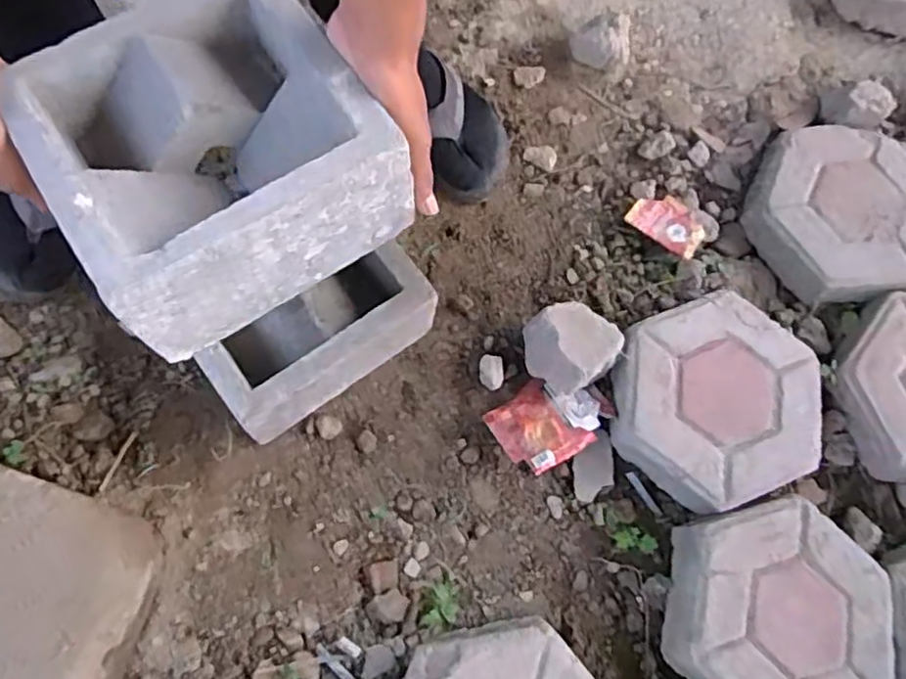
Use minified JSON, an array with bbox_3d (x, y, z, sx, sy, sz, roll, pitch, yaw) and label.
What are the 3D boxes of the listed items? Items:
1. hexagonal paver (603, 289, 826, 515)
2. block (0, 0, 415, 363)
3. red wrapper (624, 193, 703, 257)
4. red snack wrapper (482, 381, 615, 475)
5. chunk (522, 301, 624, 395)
[{"bbox_3d":[0.266,0.061,0.665,0.210,0.051,0.196,-22,74,-9],"label":"hexagonal paver"},{"bbox_3d":[-0.162,-0.127,0.445,0.193,0.089,0.193,-32,76,-12],"label":"block"},{"bbox_3d":[0.244,-0.135,0.743,0.084,0.006,0.057,36,73,11],"label":"red wrapper"},{"bbox_3d":[0.099,0.077,0.649,0.117,0.030,0.081,-31,76,-11],"label":"red snack wrapper"},{"bbox_3d":[0.115,0.008,0.663,0.090,0.069,0.077,42,72,6],"label":"chunk"}]

